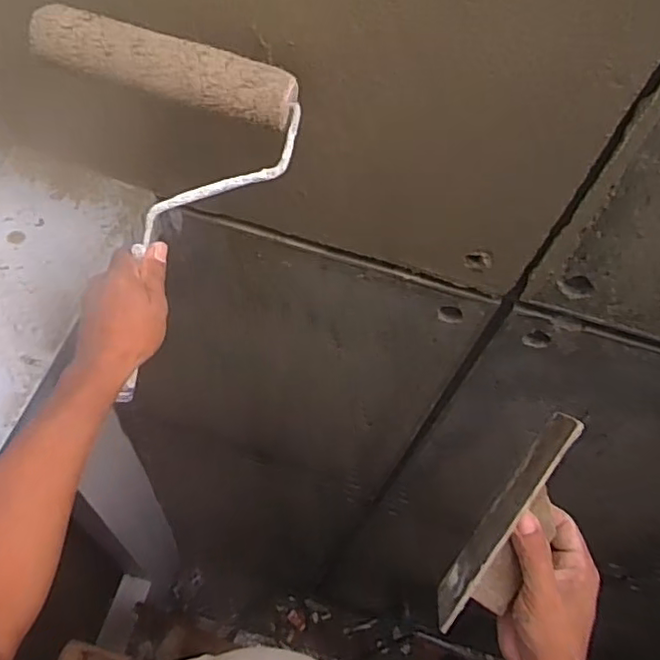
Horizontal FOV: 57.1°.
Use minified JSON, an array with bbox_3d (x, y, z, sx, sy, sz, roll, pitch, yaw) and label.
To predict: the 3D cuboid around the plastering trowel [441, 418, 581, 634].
[{"bbox_3d":[0.145,0.149,0.475,0.042,0.072,0.178,29,92,11],"label":"plastering trowel"}]

